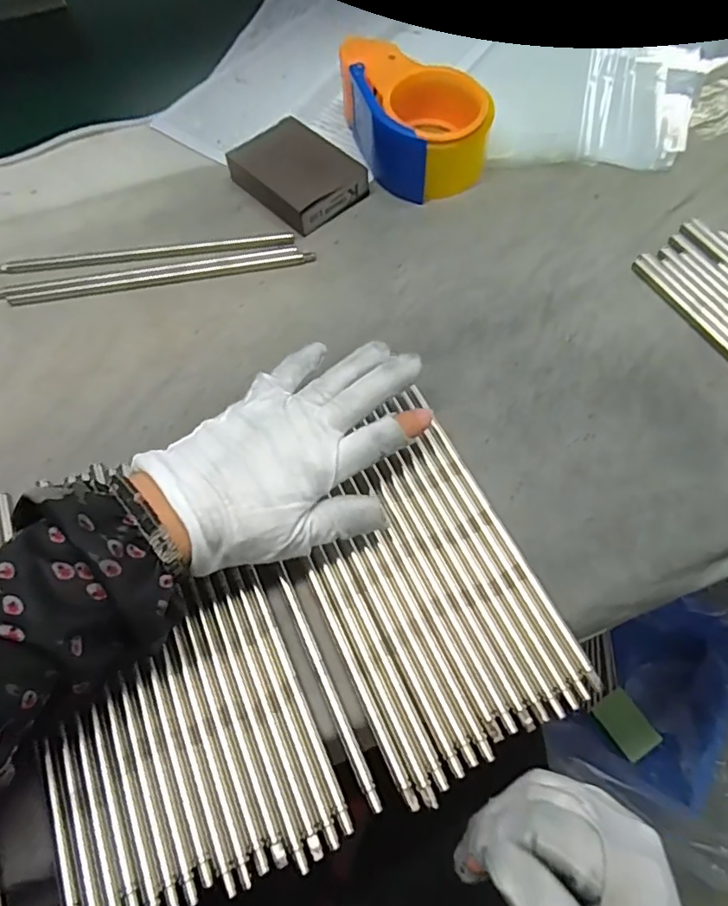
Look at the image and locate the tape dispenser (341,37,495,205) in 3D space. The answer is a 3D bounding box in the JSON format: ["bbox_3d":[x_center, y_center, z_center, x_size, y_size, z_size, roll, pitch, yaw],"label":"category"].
[{"bbox_3d":[0.040,-0.271,0.444,0.085,0.060,0.123,-21,64,-8],"label":"tape dispenser"}]

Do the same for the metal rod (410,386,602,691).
[{"bbox_3d":[0.073,0.036,0.310,0.008,0.004,0.191,-24,64,-10],"label":"metal rod"}]

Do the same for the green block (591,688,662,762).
[{"bbox_3d":[0.423,0.437,0.895,0.065,0.024,0.088,-32,65,-15],"label":"green block"}]

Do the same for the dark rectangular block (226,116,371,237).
[{"bbox_3d":[-0.055,-0.224,0.445,0.072,0.024,0.099,-39,68,-17],"label":"dark rectangular block"}]

